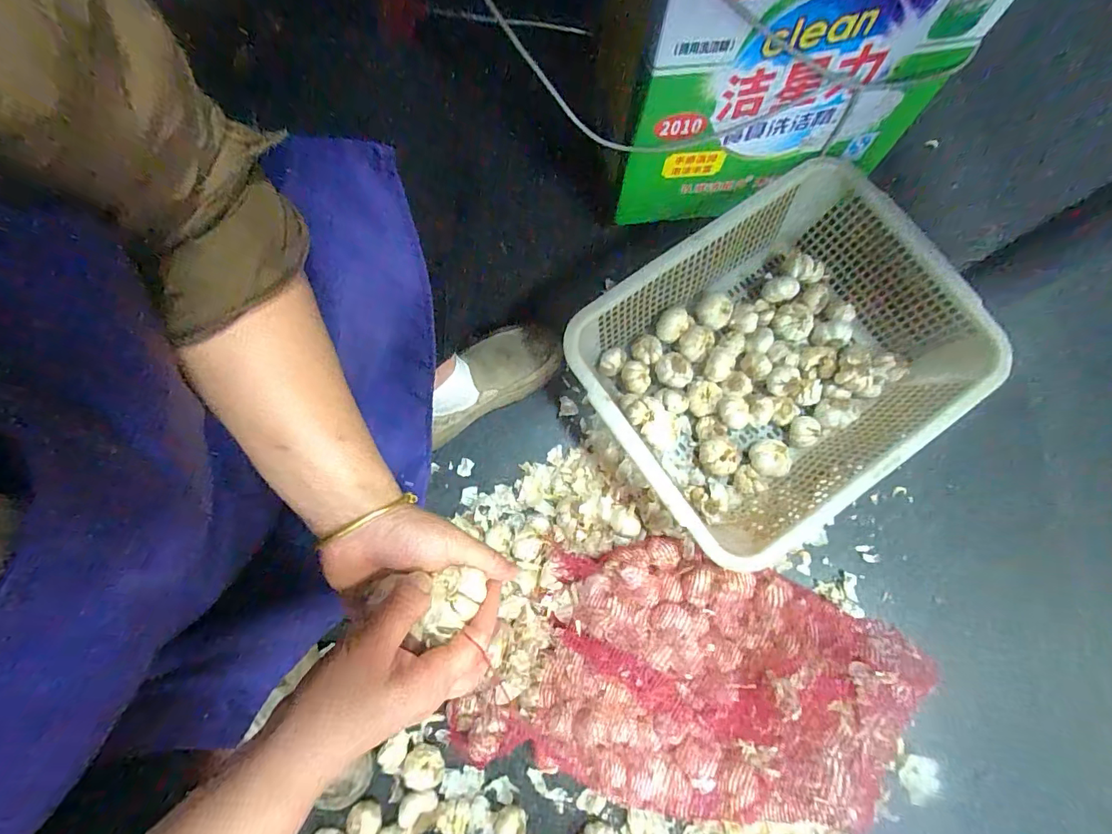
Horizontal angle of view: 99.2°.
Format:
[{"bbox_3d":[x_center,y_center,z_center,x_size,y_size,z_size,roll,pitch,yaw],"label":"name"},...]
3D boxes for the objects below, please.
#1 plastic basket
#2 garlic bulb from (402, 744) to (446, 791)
[{"bbox_3d":[0.285,-0.073,0.646,0.472,0.135,0.365,-34,82,-6],"label":"plastic basket"},{"bbox_3d":[-0.167,0.446,0.605,0.052,0.037,0.044,18,80,3],"label":"garlic bulb"}]

